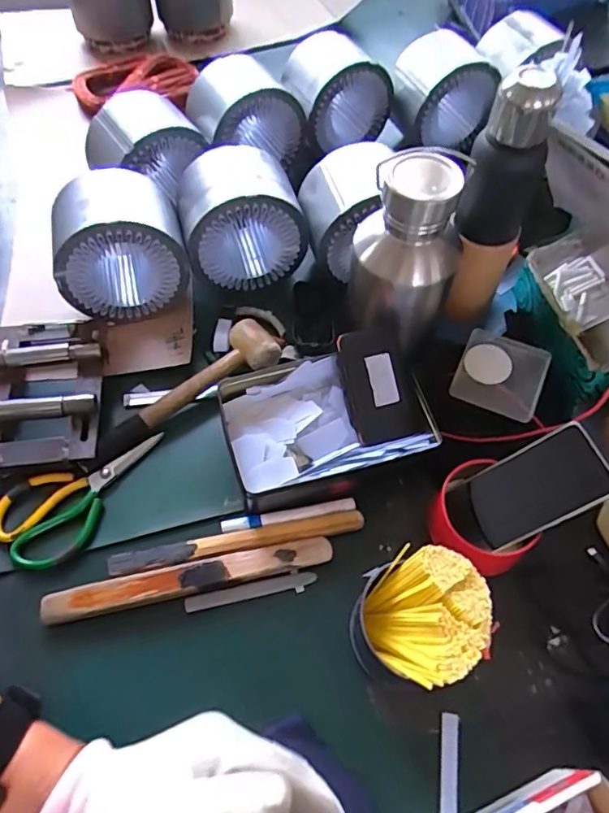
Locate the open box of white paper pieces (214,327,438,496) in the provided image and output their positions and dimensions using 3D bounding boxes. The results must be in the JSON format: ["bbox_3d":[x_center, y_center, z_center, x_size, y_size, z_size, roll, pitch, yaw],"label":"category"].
[{"bbox_3d":[0.024,0.010,0.593,0.215,0.068,0.146,-14,59,-9],"label":"open box of white paper pieces"}]

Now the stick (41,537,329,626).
[{"bbox_3d":[-0.111,0.166,0.534,0.275,0.019,0.029,-12,59,-7],"label":"stick"}]

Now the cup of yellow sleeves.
[{"bbox_3d":[0.099,0.188,0.488,0.102,0.097,0.103,0,58,0],"label":"cup of yellow sleeves"}]

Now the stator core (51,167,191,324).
[{"bbox_3d":[-0.230,-0.198,0.683,0.150,0.145,0.107,-16,60,-10],"label":"stator core"}]

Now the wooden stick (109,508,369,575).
[{"bbox_3d":[-0.067,0.136,0.556,0.255,0.015,0.023,-10,59,-6],"label":"wooden stick"}]

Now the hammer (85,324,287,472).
[{"bbox_3d":[-0.148,-0.019,0.637,0.253,0.043,0.067,-30,63,-17],"label":"hammer"}]

